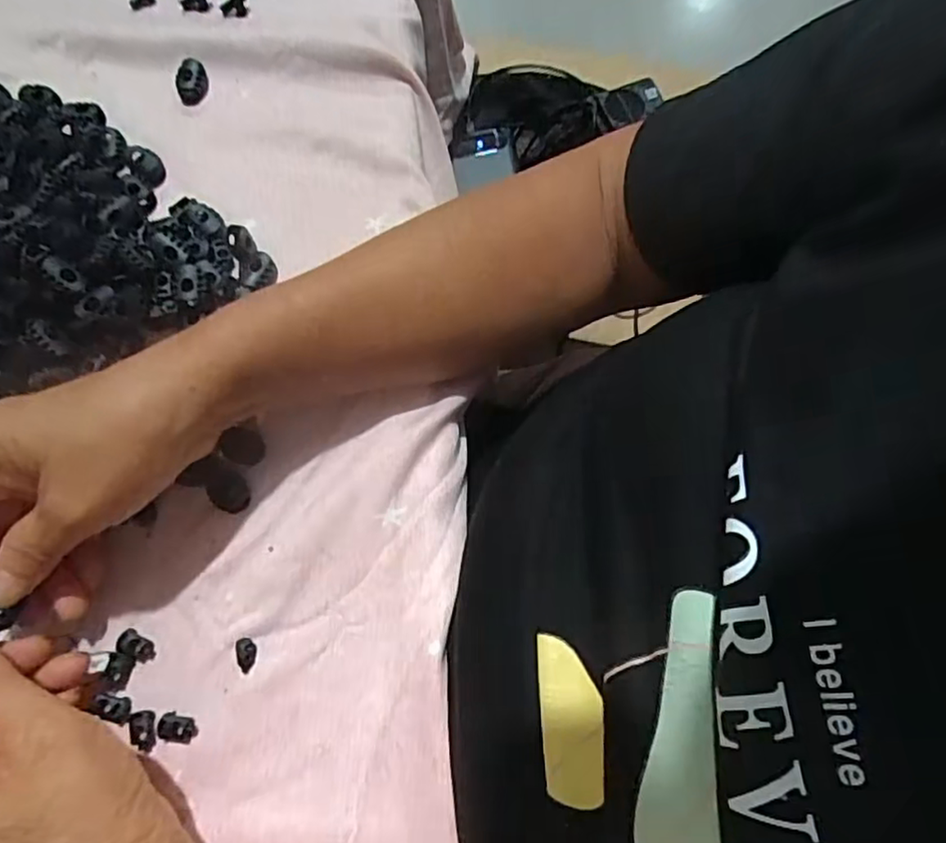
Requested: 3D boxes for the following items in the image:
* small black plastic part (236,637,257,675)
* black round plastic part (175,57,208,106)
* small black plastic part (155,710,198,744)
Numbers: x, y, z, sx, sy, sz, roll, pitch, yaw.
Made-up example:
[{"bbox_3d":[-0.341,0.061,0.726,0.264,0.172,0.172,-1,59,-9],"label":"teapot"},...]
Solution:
[{"bbox_3d":[-0.105,0.108,0.298,0.009,0.004,0.015,5,73,1],"label":"small black plastic part"},{"bbox_3d":[-0.171,-0.207,0.388,0.016,0.010,0.025,-2,73,-1],"label":"black round plastic part"},{"bbox_3d":[-0.133,0.138,0.289,0.016,0.005,0.013,13,74,3],"label":"small black plastic part"}]

